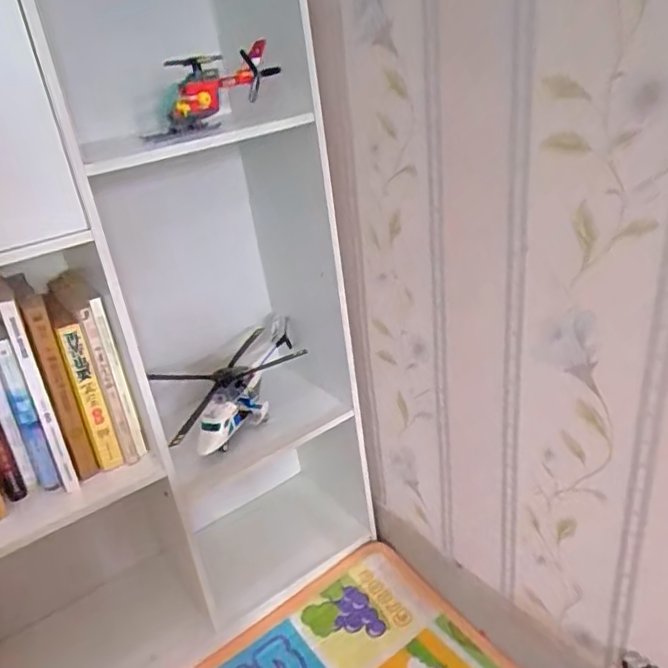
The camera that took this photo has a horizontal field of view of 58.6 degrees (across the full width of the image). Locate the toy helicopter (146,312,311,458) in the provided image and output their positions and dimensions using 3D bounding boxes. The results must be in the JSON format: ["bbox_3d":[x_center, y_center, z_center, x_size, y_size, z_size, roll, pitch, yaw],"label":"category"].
[{"bbox_3d":[-0.147,0.095,0.922,0.258,0.113,0.183,-22,30,-27],"label":"toy helicopter"}]

